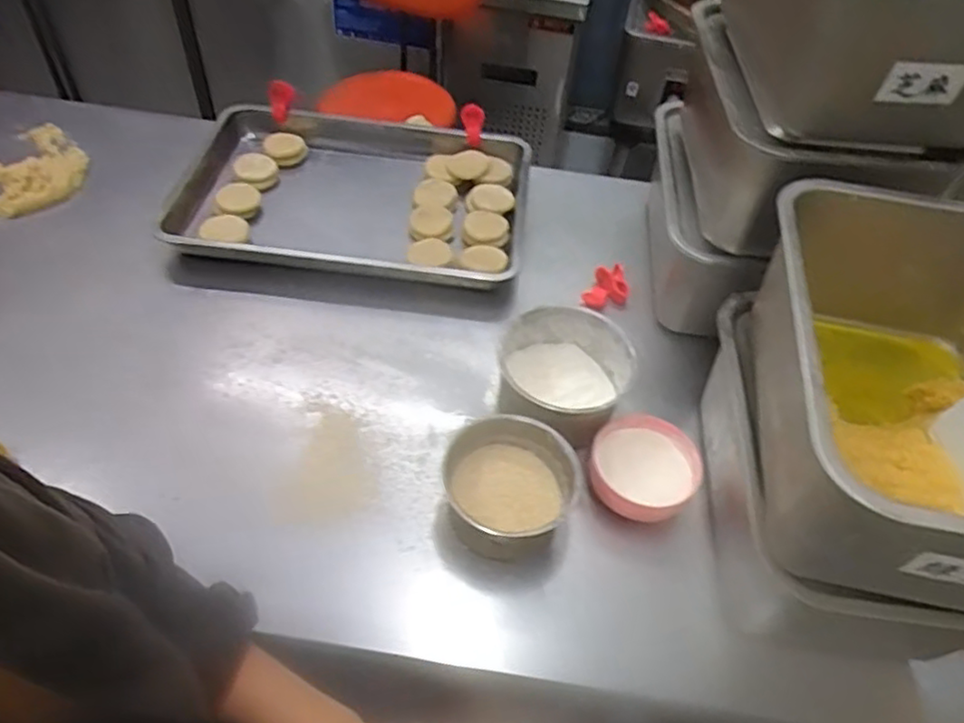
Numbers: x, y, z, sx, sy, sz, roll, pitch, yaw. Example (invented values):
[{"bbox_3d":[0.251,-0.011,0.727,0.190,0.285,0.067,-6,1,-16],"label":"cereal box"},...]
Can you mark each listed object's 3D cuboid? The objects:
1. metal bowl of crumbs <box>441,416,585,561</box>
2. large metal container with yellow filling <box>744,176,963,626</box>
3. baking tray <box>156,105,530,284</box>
[{"bbox_3d":[0.028,0.119,0.685,0.124,0.079,0.130,3,50,-3],"label":"metal bowl of crumbs"},{"bbox_3d":[0.374,0.025,0.563,0.294,0.147,0.338,10,50,3],"label":"large metal container with yellow filling"},{"bbox_3d":[-0.177,-0.241,0.968,0.479,0.058,0.305,6,53,0],"label":"baking tray"}]

